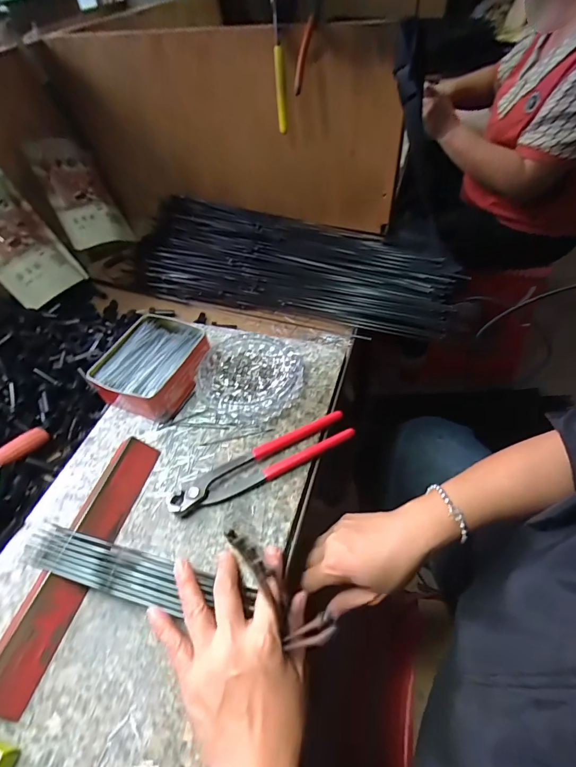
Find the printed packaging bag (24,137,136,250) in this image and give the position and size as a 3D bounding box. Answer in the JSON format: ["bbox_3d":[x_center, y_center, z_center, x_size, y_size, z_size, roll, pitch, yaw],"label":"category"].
[{"bbox_3d":[-0.377,-0.344,0.700,0.122,0.030,0.204,-38,101,-42],"label":"printed packaging bag"}]

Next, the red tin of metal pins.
[{"bbox_3d":[-0.160,-0.023,0.474,0.108,0.045,0.129,16,54,17],"label":"red tin of metal pins"}]

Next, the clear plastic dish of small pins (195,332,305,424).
[{"bbox_3d":[-0.044,-0.010,0.464,0.119,0.029,0.122,-2,51,3],"label":"clear plastic dish of small pins"}]

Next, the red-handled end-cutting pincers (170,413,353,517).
[{"bbox_3d":[-0.025,0.079,0.395,0.192,0.017,0.040,-23,53,-13],"label":"red-handled end-cutting pincers"}]

